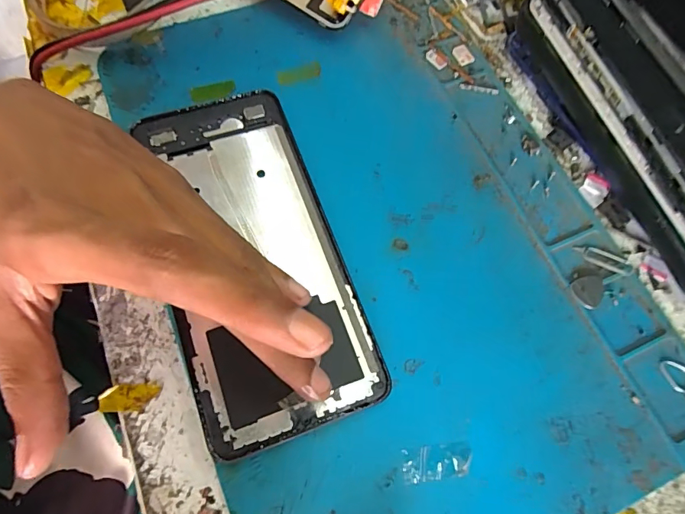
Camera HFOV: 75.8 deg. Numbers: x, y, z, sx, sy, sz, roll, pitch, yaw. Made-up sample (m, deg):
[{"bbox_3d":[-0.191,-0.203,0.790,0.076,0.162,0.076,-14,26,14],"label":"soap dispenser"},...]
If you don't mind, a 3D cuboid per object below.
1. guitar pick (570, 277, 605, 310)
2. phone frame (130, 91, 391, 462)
[{"bbox_3d":[0.112,0.015,0.198,0.015,0.004,0.014,0,71,0],"label":"guitar pick"},{"bbox_3d":[-0.037,-0.004,0.195,0.074,0.006,0.160,-14,70,-7],"label":"phone frame"}]

